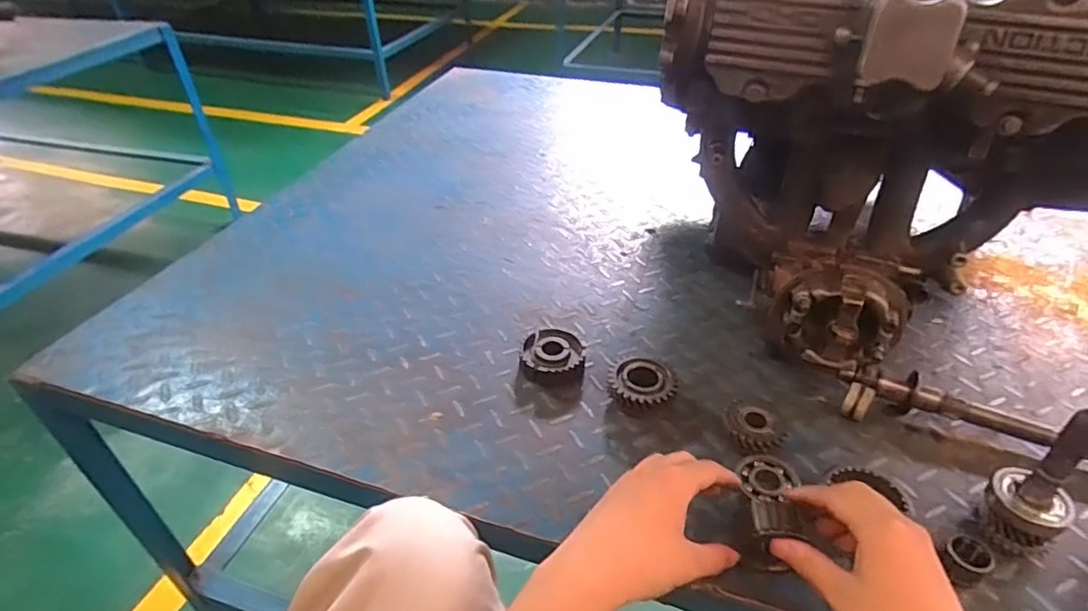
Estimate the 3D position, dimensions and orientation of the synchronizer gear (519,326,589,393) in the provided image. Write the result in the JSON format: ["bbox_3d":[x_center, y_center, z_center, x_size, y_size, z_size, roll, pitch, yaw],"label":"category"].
[{"bbox_3d":[0.011,0.057,0.627,0.068,0.026,0.065,0,39,0],"label":"synchronizer gear"}]

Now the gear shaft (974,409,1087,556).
[{"bbox_3d":[0.369,0.117,0.422,0.047,0.166,0.052,-26,45,-28],"label":"gear shaft"}]

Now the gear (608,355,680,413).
[{"bbox_3d":[0.097,0.083,0.585,0.067,0.035,0.064,0,39,0],"label":"gear"}]

